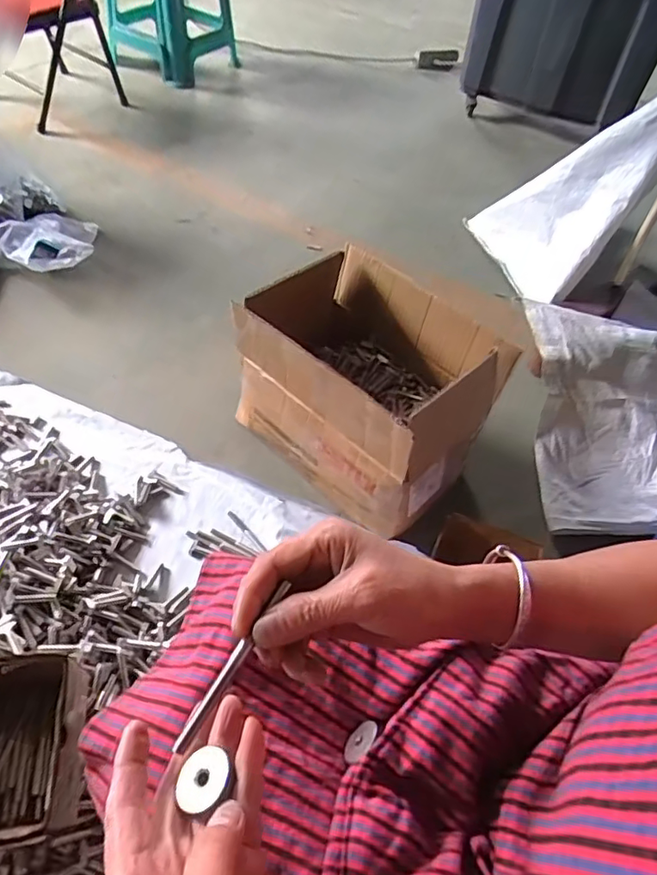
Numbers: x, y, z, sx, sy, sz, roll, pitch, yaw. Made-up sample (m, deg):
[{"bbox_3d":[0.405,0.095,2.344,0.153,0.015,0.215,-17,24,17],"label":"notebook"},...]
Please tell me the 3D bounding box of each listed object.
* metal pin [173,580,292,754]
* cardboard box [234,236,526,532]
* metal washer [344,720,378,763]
[{"bbox_3d":[-0.047,0.111,0.280,0.006,0.005,0.086,26,59,14],"label":"metal pin"},{"bbox_3d":[0.061,-0.083,0.865,0.342,0.232,0.255,38,57,22],"label":"cardboard box"},{"bbox_3d":[0.021,0.210,0.386,0.006,0.026,0.029,47,29,-17],"label":"metal washer"}]

